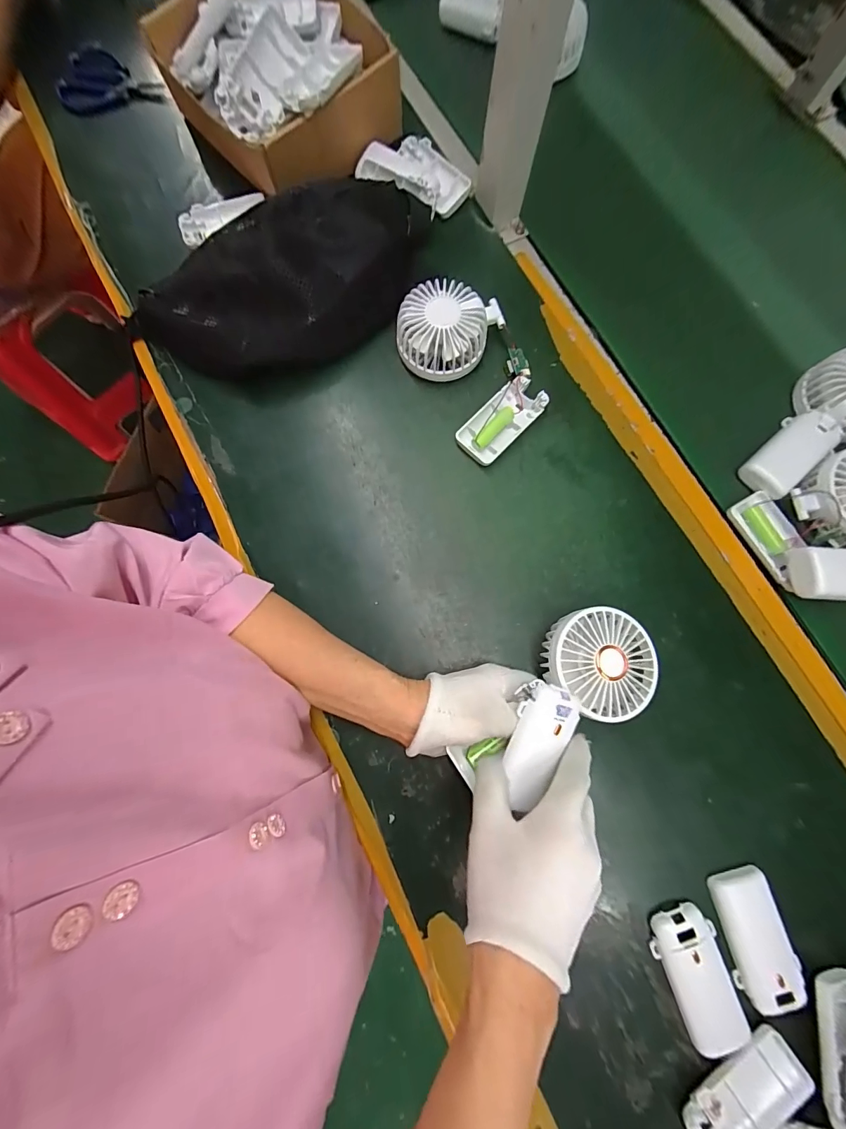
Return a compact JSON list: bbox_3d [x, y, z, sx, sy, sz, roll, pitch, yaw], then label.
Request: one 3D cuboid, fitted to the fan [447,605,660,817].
[{"bbox_3d":[0.106,0.108,0.313,0.178,0.047,0.088,-38,81,-15],"label":"fan"}]

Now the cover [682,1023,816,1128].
[{"bbox_3d":[0.238,0.394,0.298,0.096,0.015,0.050,-32,81,-5],"label":"cover"}]

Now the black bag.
[{"bbox_3d":[-0.137,-0.270,0.390,0.305,0.079,0.144,-21,80,-3],"label":"black bag"}]

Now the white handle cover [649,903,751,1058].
[{"bbox_3d":[0.216,0.322,0.313,0.048,0.015,0.094,-20,80,-3],"label":"white handle cover"}]

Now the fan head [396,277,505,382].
[{"bbox_3d":[0.023,-0.231,0.395,0.078,0.047,0.096,37,82,7],"label":"fan head"}]

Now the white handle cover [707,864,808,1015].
[{"bbox_3d":[0.265,0.296,0.318,0.049,0.015,0.090,-18,80,-3],"label":"white handle cover"}]

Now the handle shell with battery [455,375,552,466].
[{"bbox_3d":[0.078,-0.142,0.397,0.095,0.012,0.044,-44,82,-7],"label":"handle shell with battery"}]

